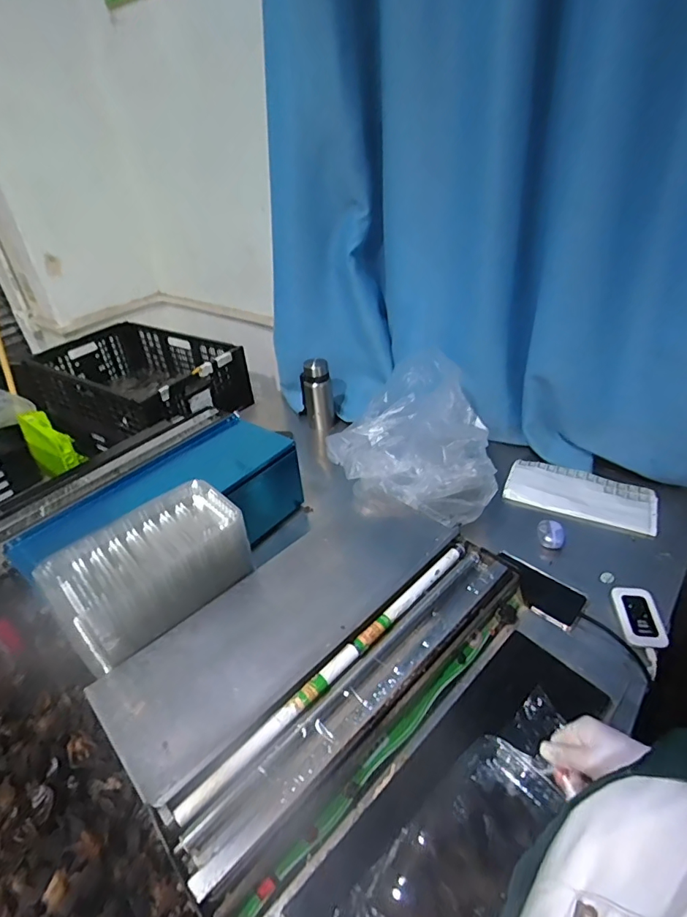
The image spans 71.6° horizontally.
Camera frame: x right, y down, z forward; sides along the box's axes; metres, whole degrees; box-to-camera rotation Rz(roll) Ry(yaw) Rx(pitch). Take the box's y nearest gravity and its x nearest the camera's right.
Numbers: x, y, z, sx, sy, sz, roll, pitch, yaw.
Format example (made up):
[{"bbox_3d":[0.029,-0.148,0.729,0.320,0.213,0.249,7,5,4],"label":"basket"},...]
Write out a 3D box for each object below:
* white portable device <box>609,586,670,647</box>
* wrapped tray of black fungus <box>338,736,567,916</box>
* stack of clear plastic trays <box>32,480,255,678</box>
[{"bbox_3d":[0.466,0.245,0.747,0.056,0.023,0.093,-1,35,6],"label":"white portable device"},{"bbox_3d":[0.095,0.359,0.422,0.099,0.044,0.249,24,43,35],"label":"wrapped tray of black fungus"},{"bbox_3d":[-0.255,0.145,0.641,0.238,0.088,0.148,-31,42,-33],"label":"stack of clear plastic trays"}]

